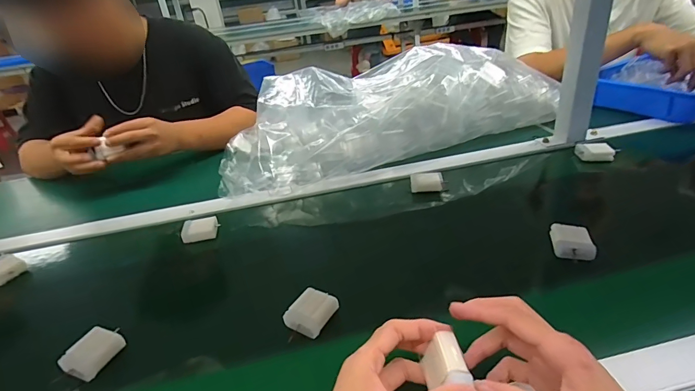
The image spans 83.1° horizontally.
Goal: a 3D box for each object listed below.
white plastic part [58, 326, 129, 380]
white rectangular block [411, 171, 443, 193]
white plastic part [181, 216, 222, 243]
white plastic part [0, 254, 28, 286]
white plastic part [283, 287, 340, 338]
[{"bbox_3d":[-0.264,0.161,0.407,0.044,0.019,0.050,10,34,26],"label":"white plastic part"},{"bbox_3d":[0.129,-0.022,0.644,0.053,0.023,0.030,4,32,17],"label":"white rectangular block"},{"bbox_3d":[-0.222,0.051,0.592,0.050,0.019,0.036,-11,30,-7],"label":"white plastic part"},{"bbox_3d":[-0.487,0.104,0.555,0.054,0.020,0.044,14,36,32],"label":"white plastic part"},{"bbox_3d":[-0.039,0.124,0.423,0.041,0.019,0.048,14,36,31],"label":"white plastic part"}]

